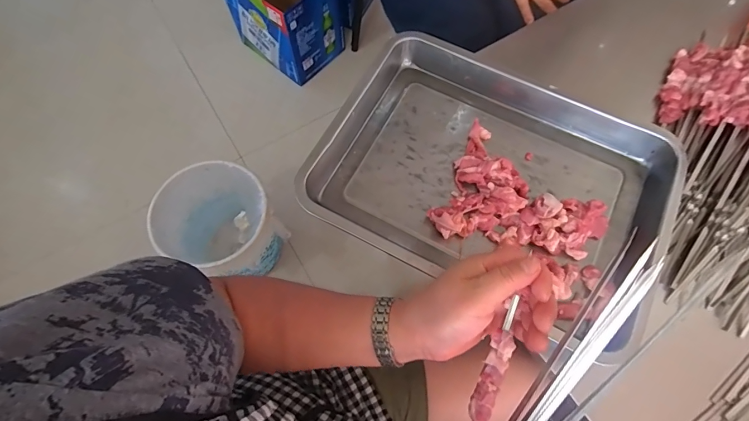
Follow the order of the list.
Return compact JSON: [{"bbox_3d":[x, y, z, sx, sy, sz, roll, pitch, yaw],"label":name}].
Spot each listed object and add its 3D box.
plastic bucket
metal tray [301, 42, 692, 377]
[{"bbox_3d":[-0.336,0.052,0.886,0.240,0.252,0.232,0,68,0],"label":"plastic bucket"},{"bbox_3d":[0.143,-0.048,0.456,0.384,0.052,0.294,27,70,10],"label":"metal tray"}]

